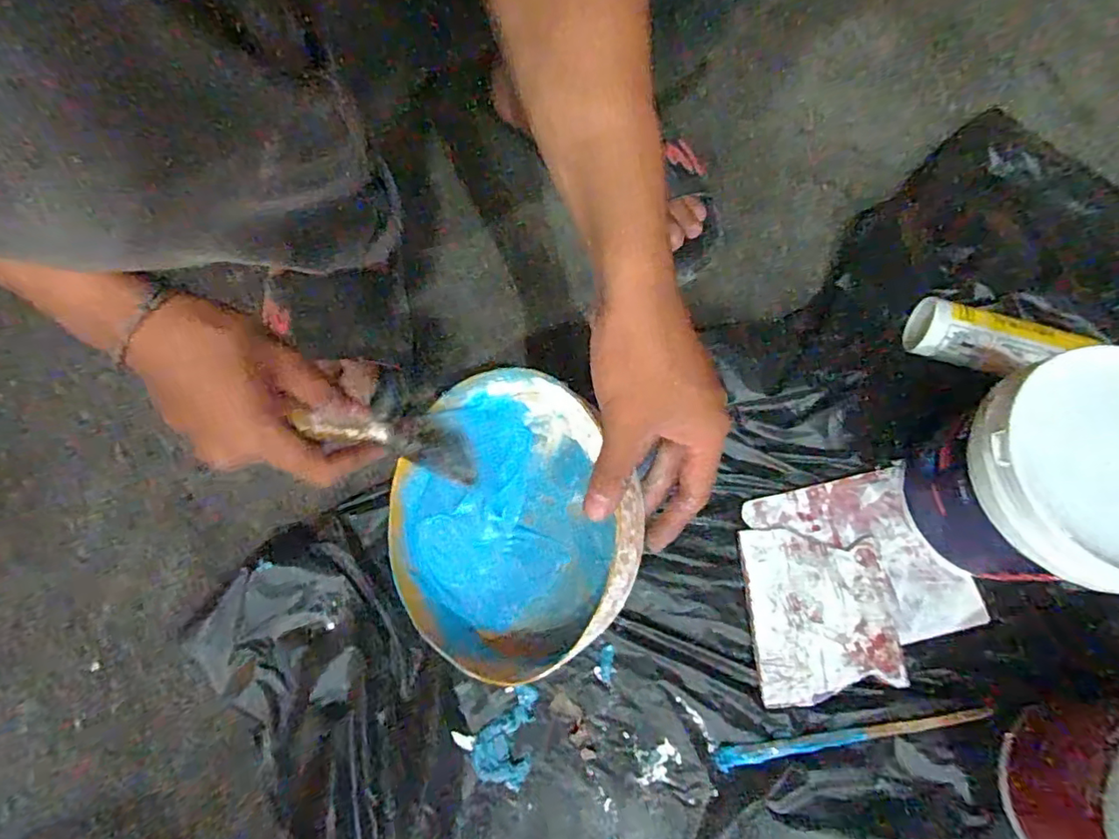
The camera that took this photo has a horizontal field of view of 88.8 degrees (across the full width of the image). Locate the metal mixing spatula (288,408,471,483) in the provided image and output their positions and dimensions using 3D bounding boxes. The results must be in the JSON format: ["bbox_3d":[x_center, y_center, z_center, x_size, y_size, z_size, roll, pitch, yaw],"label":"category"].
[{"bbox_3d":[-0.111,0.014,0.380,0.017,0.129,0.042,-17,65,43],"label":"metal mixing spatula"}]

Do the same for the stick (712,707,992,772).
[{"bbox_3d":[0.205,0.222,0.404,0.194,0.007,0.015,-10,72,-2],"label":"stick"}]

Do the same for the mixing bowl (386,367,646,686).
[{"bbox_3d":[-0.042,0.068,0.392,0.195,0.057,0.202,-28,70,15],"label":"mixing bowl"}]

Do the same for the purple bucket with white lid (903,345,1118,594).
[{"bbox_3d":[0.333,0.046,0.394,0.136,0.142,0.139,0,72,1],"label":"purple bucket with white lid"}]

